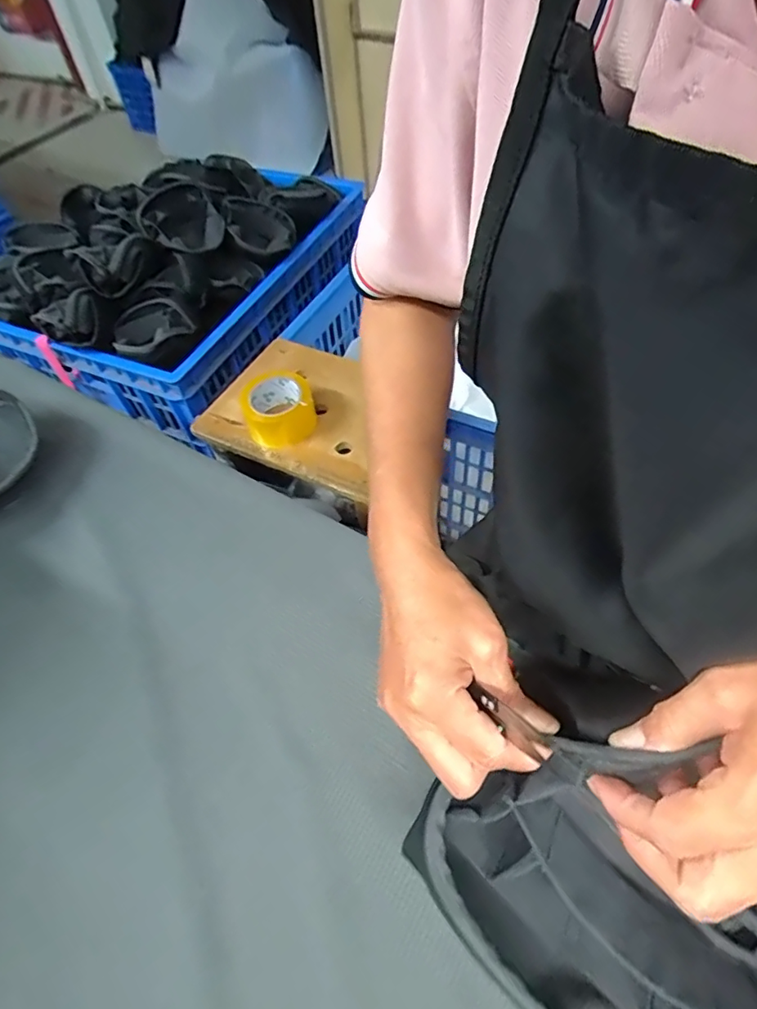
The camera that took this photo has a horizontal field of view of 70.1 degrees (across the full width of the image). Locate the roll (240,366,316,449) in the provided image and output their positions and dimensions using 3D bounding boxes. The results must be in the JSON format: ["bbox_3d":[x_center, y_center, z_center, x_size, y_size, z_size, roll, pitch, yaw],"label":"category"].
[{"bbox_3d":[-0.151,-0.144,0.818,0.105,0.065,0.097,-21,54,-9],"label":"roll"}]

